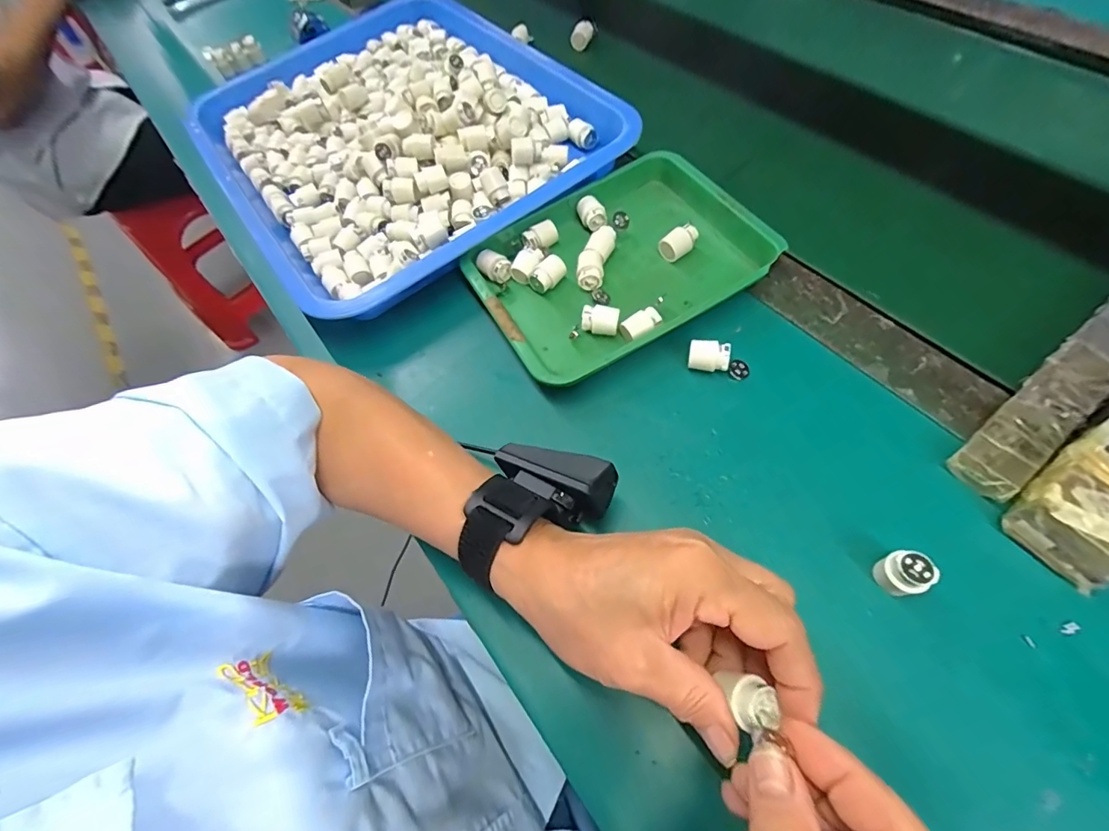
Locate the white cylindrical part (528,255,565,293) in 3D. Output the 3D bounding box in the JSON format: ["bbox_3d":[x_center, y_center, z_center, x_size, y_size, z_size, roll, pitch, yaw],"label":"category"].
[{"bbox_3d":[-0.005,-0.113,0.387,0.019,0.020,0.030,36,72,22],"label":"white cylindrical part"}]

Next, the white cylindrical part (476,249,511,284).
[{"bbox_3d":[-0.050,-0.124,0.399,0.029,0.019,0.016,30,63,18],"label":"white cylindrical part"}]

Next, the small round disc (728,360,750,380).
[{"bbox_3d":[0.132,-0.033,0.338,0.014,0.005,0.016,29,69,20],"label":"small round disc"}]

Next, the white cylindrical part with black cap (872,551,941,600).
[{"bbox_3d":[0.186,0.085,0.253,0.019,0.026,0.021,-16,61,-2],"label":"white cylindrical part with black cap"}]

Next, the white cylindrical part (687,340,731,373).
[{"bbox_3d":[0.108,-0.042,0.333,0.029,0.018,0.014,10,64,12],"label":"white cylindrical part"}]

